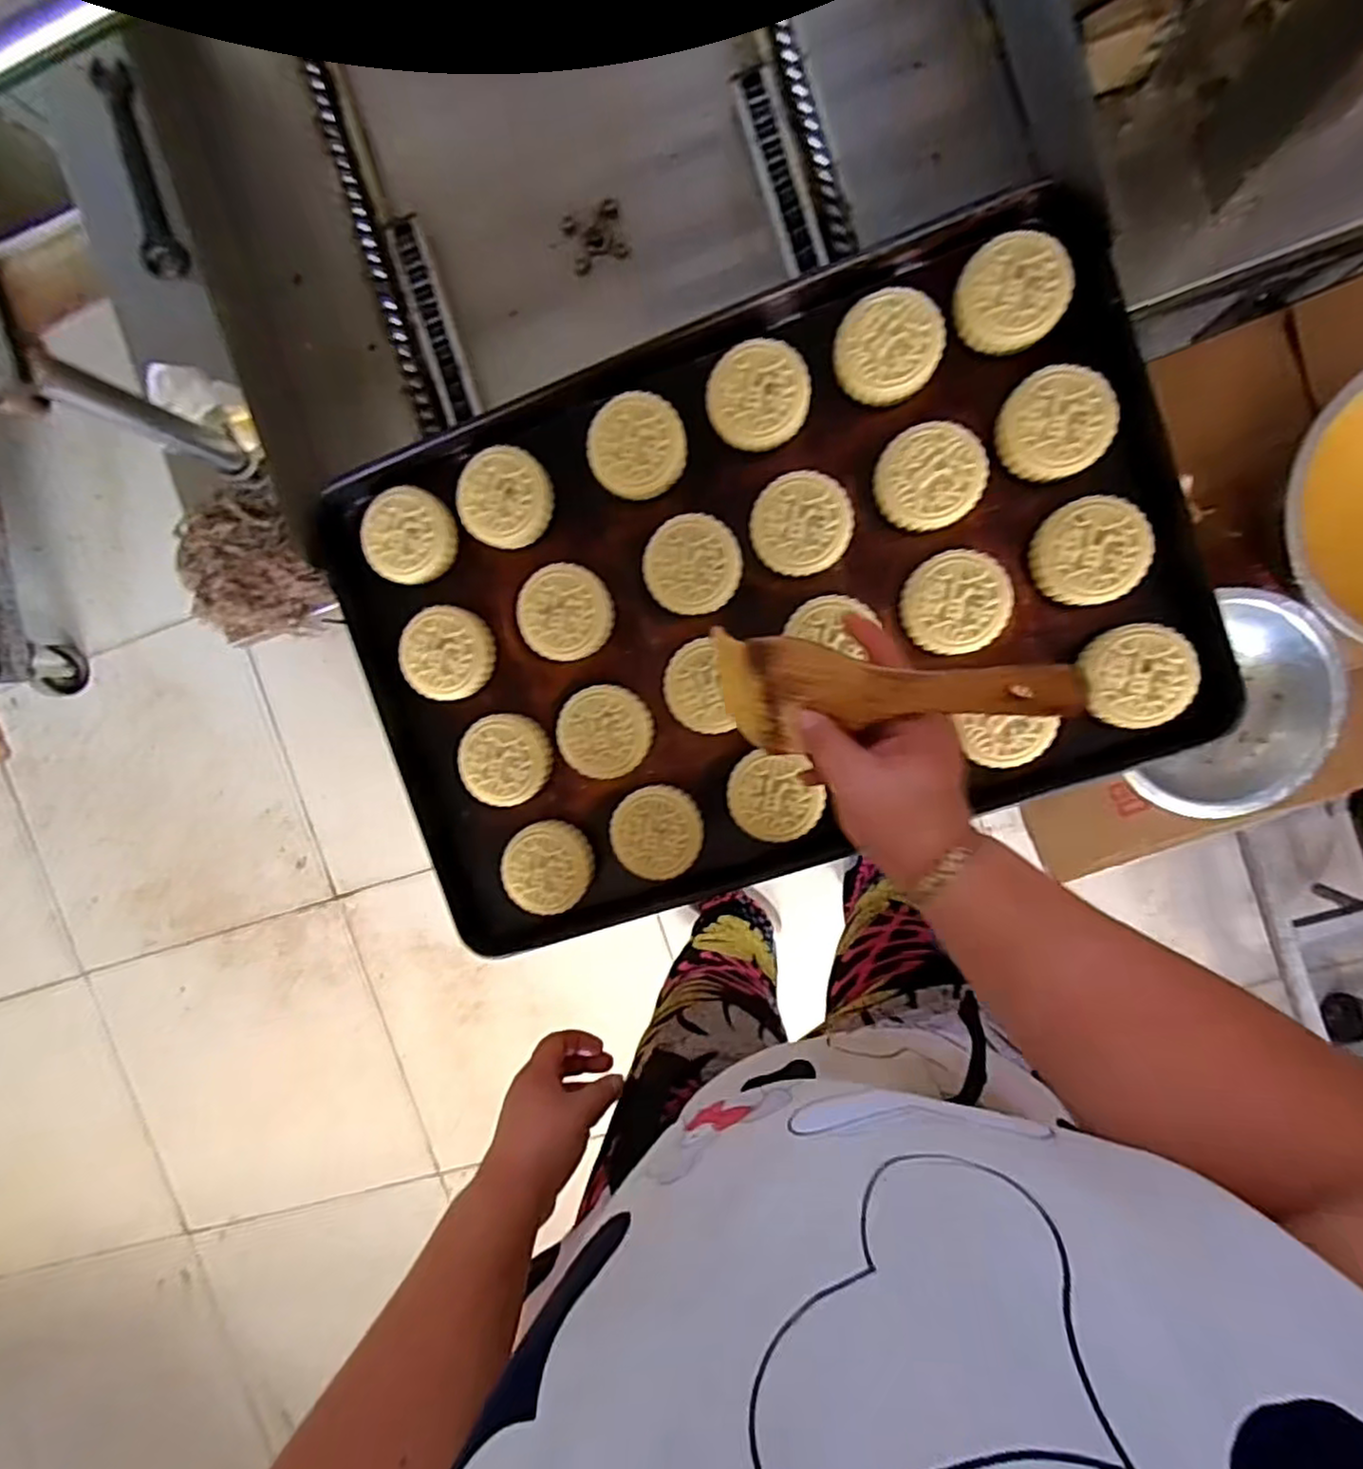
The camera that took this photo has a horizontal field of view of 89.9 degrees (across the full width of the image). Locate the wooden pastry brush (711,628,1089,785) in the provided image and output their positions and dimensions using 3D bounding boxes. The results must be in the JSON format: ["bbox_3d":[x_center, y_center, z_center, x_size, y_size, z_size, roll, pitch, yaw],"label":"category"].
[{"bbox_3d":[0.102,-0.022,0.381,0.215,0.014,0.073,4,99,45],"label":"wooden pastry brush"}]

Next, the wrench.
[{"bbox_3d":[-0.466,-0.485,0.586,0.030,0.016,0.177,-14,95,7],"label":"wrench"}]

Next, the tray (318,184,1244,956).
[{"bbox_3d":[0.049,-0.096,0.510,0.582,0.048,0.401,-18,94,8],"label":"tray"}]

